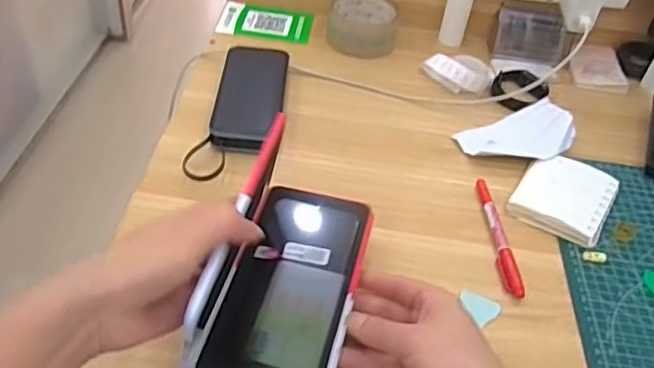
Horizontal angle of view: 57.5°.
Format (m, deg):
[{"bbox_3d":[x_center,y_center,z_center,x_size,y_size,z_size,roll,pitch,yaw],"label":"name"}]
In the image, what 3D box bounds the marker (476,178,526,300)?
[{"bbox_3d":[0.156,0.045,0.550,0.015,0.009,0.137,1,44,-6],"label":"marker"}]

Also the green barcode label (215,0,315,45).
[{"bbox_3d":[-0.080,-0.211,0.785,0.118,0.008,0.070,8,51,0],"label":"green barcode label"}]

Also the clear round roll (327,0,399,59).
[{"bbox_3d":[0.047,-0.205,0.767,0.084,0.042,0.087,4,44,-4],"label":"clear round roll"}]

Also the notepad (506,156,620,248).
[{"bbox_3d":[0.236,0.011,0.591,0.085,0.014,0.105,28,47,20],"label":"notepad"}]

